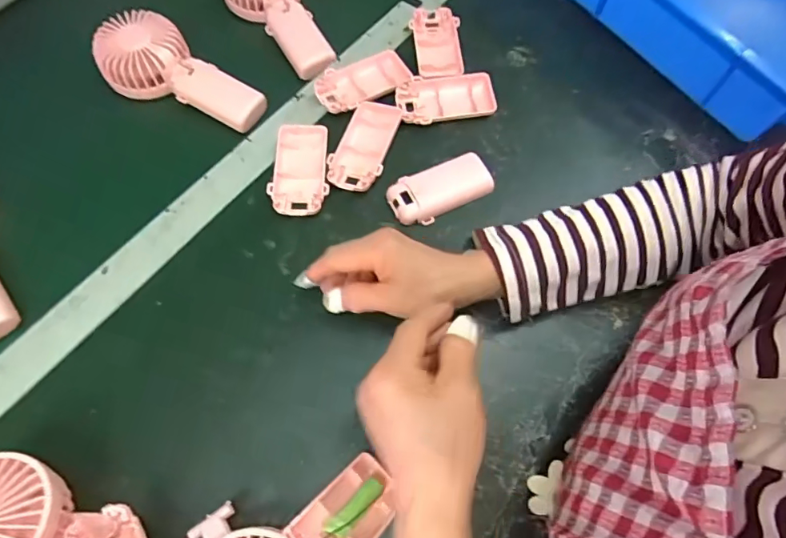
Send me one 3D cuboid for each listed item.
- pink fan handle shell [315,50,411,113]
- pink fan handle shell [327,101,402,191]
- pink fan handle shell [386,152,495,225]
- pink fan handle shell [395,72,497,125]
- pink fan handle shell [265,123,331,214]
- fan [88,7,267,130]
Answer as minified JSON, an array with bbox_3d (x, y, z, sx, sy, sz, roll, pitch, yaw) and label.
[{"bbox_3d":[-0.031,-0.193,0.506,0.097,0.014,0.051,-28,69,-11],"label":"pink fan handle shell"},{"bbox_3d":[-0.028,-0.119,0.471,0.049,0.011,0.095,15,67,7],"label":"pink fan handle shell"},{"bbox_3d":[0.044,-0.075,0.459,0.099,0.016,0.046,-24,68,-10],"label":"pink fan handle shell"},{"bbox_3d":[0.053,-0.173,0.503,0.098,0.018,0.053,-8,66,-3],"label":"pink fan handle shell"},{"bbox_3d":[-0.086,-0.094,0.464,0.052,0.015,0.097,2,66,1],"label":"pink fan handle shell"},{"bbox_3d":[-0.218,-0.204,0.521,0.174,0.043,0.081,26,68,-2],"label":"fan"}]

